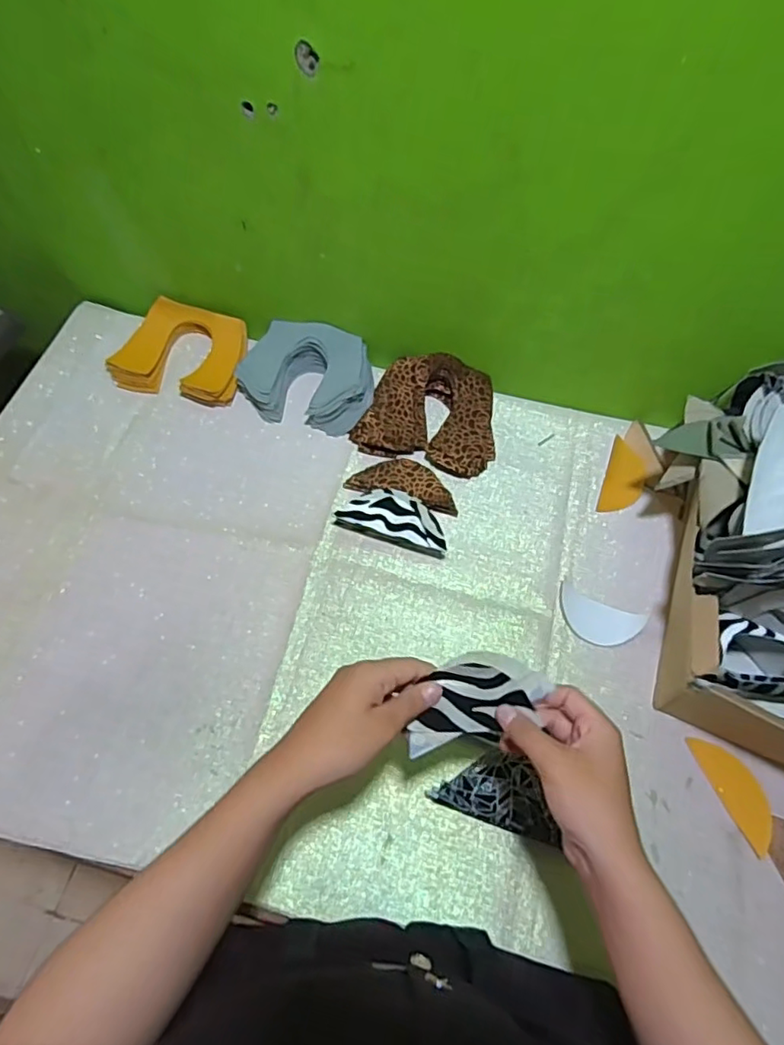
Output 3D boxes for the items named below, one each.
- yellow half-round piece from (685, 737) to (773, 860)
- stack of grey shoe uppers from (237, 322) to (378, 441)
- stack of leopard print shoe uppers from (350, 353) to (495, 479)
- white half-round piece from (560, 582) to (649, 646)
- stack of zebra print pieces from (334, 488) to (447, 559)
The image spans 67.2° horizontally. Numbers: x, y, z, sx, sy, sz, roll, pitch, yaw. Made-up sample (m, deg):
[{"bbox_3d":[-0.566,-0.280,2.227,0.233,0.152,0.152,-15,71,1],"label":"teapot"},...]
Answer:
[{"bbox_3d":[0.317,0.246,0.542,0.034,0.012,0.101,-18,65,-10],"label":"yellow half-round piece"},{"bbox_3d":[-0.104,-0.182,0.735,0.164,0.052,0.122,15,64,6],"label":"stack of grey shoe uppers"},{"bbox_3d":[0.049,-0.134,0.714,0.159,0.049,0.132,16,64,7],"label":"stack of leopard print shoe uppers"},{"bbox_3d":[0.214,0.102,0.612,0.086,0.009,0.045,24,65,10],"label":"white half-round piece"},{"bbox_3d":[0.004,-0.004,0.651,0.121,0.034,0.051,17,64,7],"label":"stack of zebra print pieces"}]

